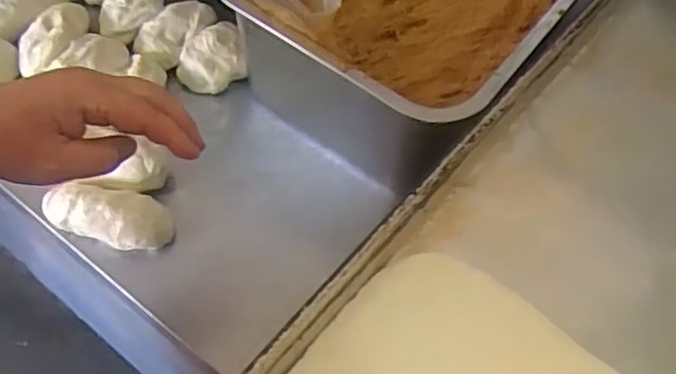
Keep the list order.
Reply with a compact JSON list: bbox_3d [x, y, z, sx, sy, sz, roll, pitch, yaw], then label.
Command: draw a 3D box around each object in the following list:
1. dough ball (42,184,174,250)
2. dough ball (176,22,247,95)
[{"bbox_3d":[-0.205,0.030,0.568,0.120,0.051,0.046,8,58,0],"label":"dough ball"},{"bbox_3d":[-0.130,-0.133,0.663,0.067,0.029,0.070,2,59,-3],"label":"dough ball"}]

